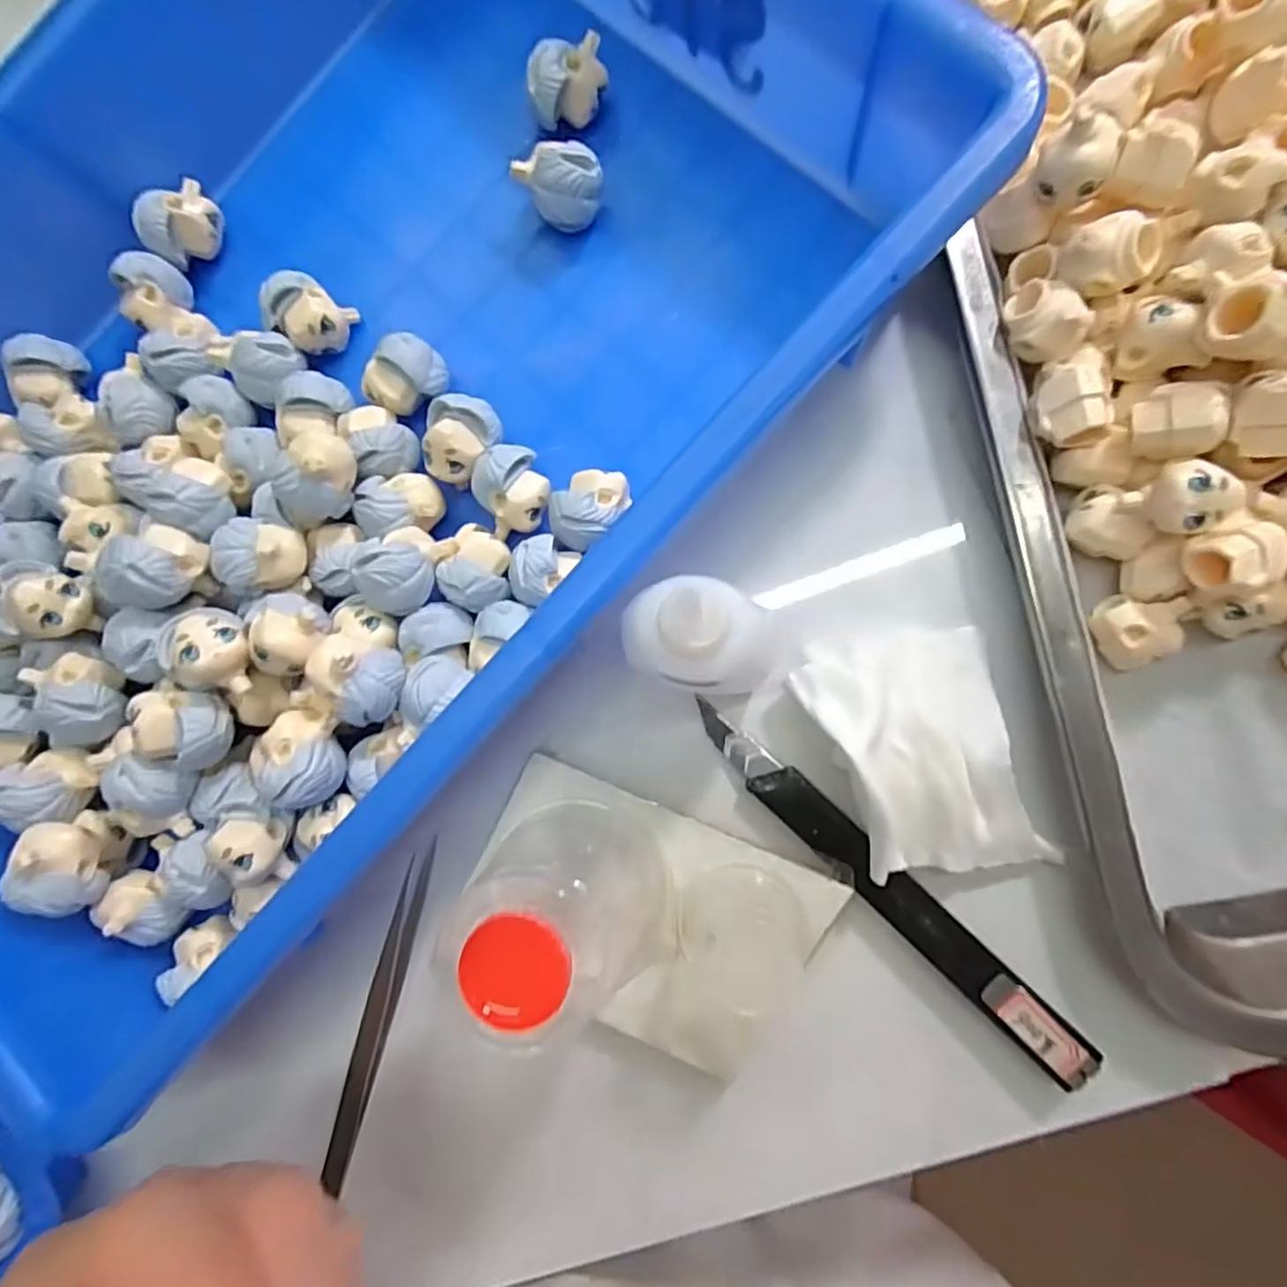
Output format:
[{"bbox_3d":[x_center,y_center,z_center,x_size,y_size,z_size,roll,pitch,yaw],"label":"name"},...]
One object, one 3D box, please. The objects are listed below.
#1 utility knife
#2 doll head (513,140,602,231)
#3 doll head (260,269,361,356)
[{"bbox_3d":[0.072,0.072,0.201,0.147,0.010,0.015,42,91,8],"label":"utility knife"},{"bbox_3d":[-0.027,-0.154,0.225,0.026,0.025,0.021,-22,83,5],"label":"doll head"},{"bbox_3d":[-0.115,-0.113,0.231,0.020,0.026,0.022,-1,86,7],"label":"doll head"}]

